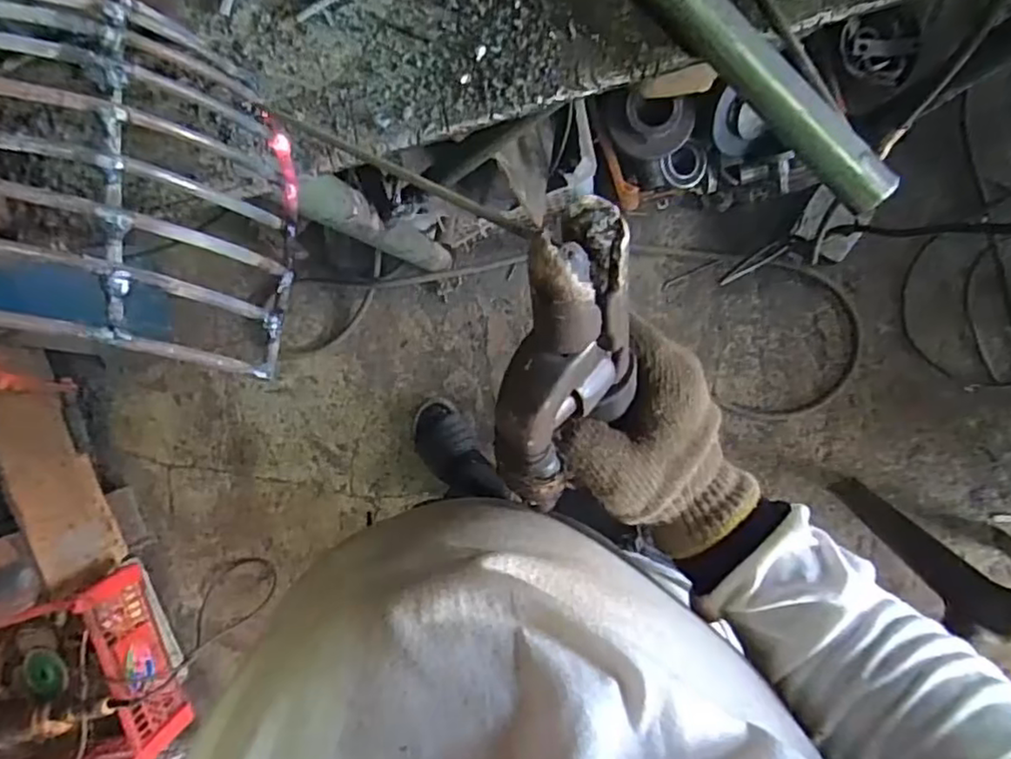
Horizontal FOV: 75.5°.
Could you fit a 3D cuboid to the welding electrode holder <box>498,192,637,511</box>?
[{"bbox_3d":[0.029,-0.009,0.273,0.052,0.062,0.137,10,133,6],"label":"welding electrode holder"}]

